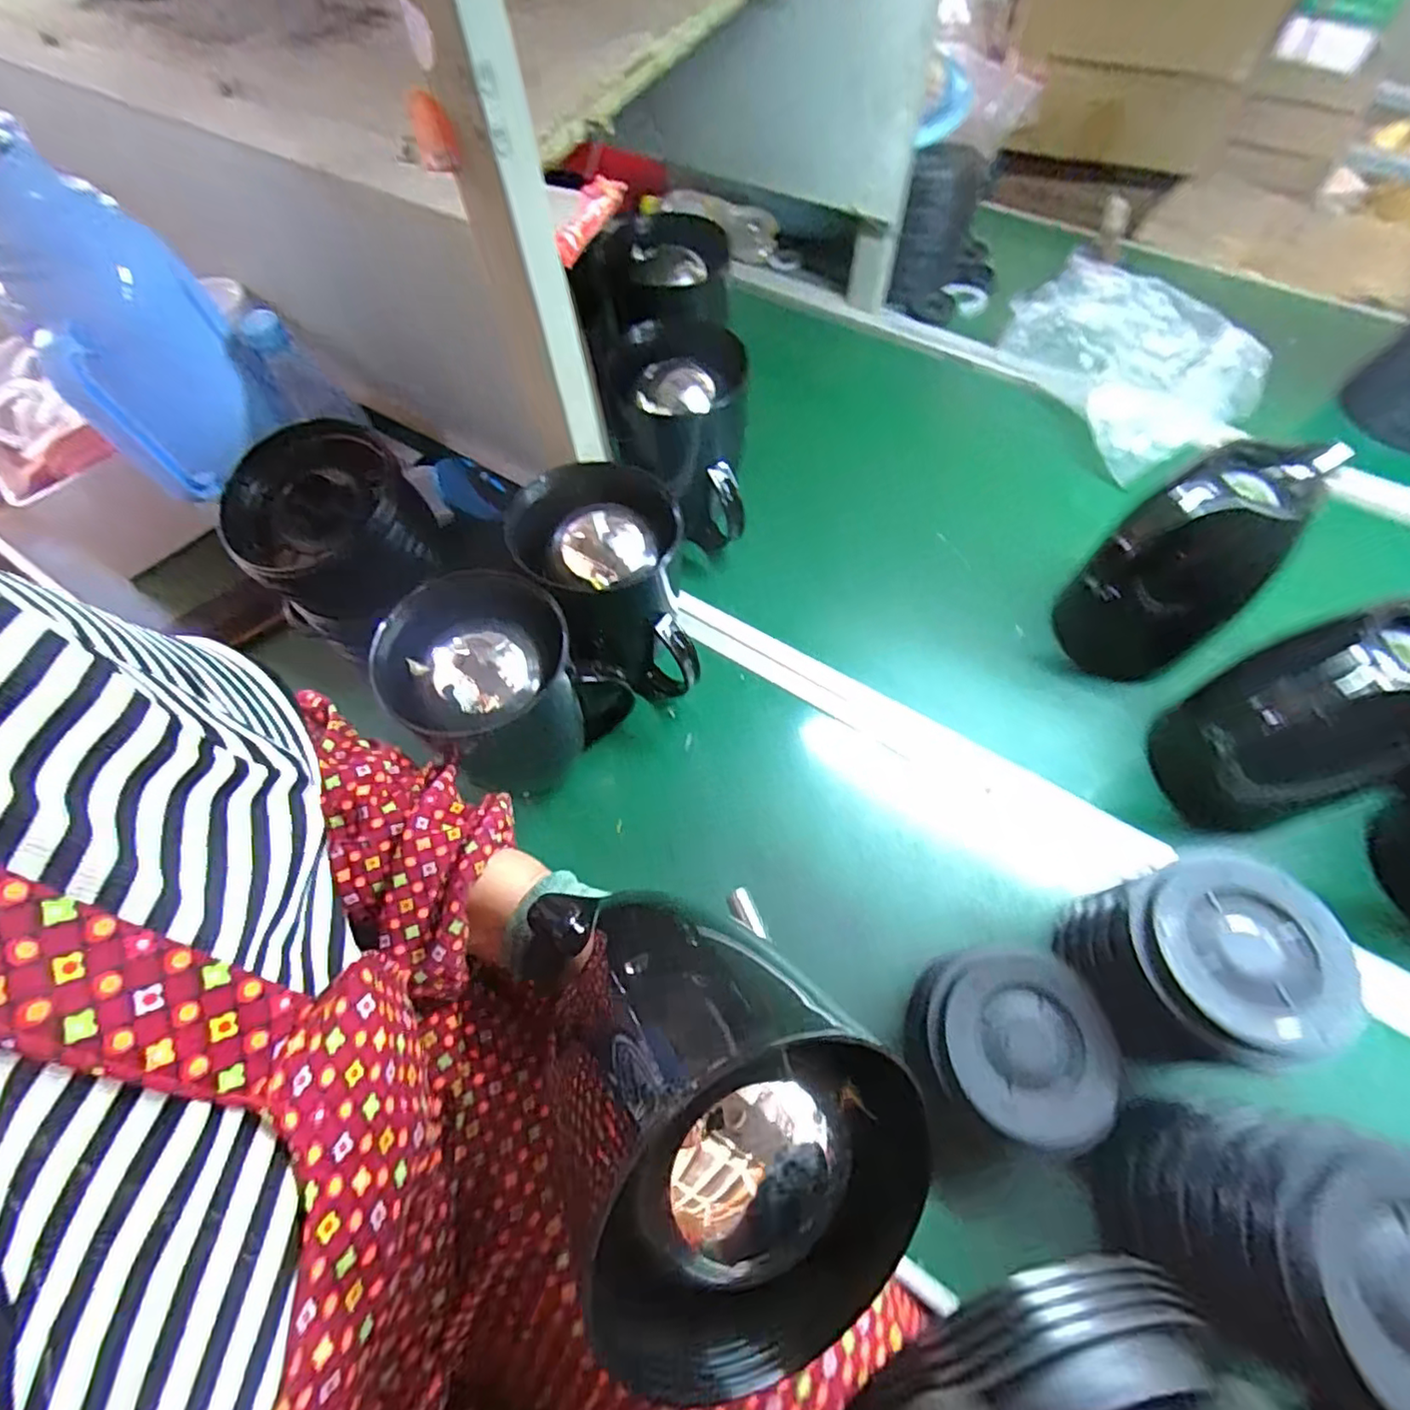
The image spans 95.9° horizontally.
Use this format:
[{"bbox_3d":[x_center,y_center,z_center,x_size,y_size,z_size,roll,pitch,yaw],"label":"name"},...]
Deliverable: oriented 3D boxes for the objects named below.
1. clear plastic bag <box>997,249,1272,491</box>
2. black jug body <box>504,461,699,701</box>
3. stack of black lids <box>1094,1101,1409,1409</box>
[{"bbox_3d":[0.503,-0.411,0.753,0.209,0.075,0.277,-22,63,-10],"label":"clear plastic bag"},{"bbox_3d":[-0.076,-0.081,0.546,0.125,0.191,0.122,-14,62,-6],"label":"black jug body"},{"bbox_3d":[0.329,0.300,0.348,0.129,0.118,0.121,11,62,8],"label":"stack of black lids"}]

